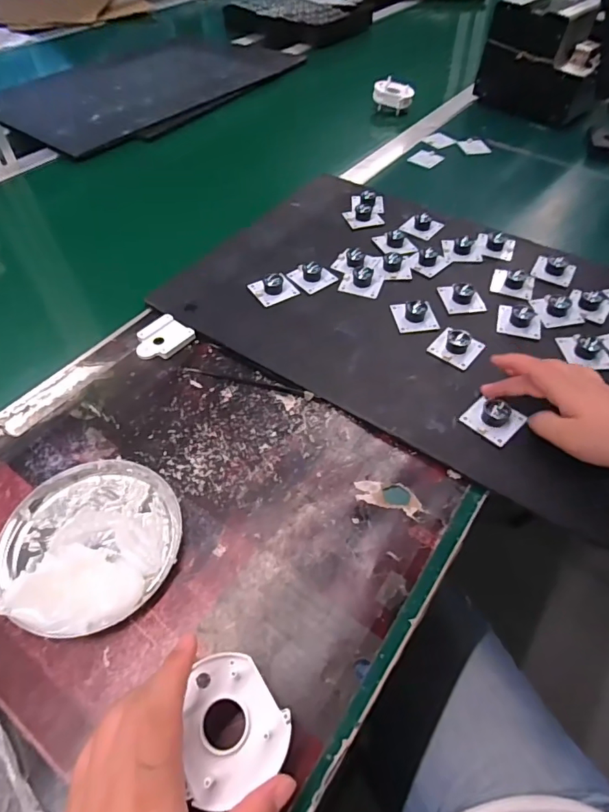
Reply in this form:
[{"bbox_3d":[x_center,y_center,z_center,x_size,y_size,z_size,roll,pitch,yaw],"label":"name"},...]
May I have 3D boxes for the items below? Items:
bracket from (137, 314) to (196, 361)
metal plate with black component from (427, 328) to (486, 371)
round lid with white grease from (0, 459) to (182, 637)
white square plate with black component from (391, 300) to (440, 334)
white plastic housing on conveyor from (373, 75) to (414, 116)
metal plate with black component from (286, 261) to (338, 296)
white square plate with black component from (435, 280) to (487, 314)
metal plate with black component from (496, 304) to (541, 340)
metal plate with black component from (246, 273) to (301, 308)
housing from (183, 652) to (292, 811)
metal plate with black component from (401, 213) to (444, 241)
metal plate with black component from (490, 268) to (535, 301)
[{"bbox_3d":[-0.145,-0.068,0.475,0.046,0.009,0.055,35,59,24],"label":"bracket"},{"bbox_3d":[0.150,-0.061,0.457,0.044,0.018,0.042,32,58,23],"label":"metal plate with black component"},{"bbox_3d":[-0.159,0.095,0.340,0.127,0.027,0.126,0,52,0],"label":"round lid with white grease"},{"bbox_3d":[0.116,-0.098,0.486,0.041,0.015,0.041,-7,52,-5],"label":"white square plate with black component"},{"bbox_3d":[0.161,-0.553,0.836,0.074,0.040,0.046,10,52,8],"label":"white plastic housing on conveyor"},{"bbox_3d":[0.008,-0.152,0.527,0.043,0.016,0.049,-38,61,-26],"label":"metal plate with black component"},{"bbox_3d":[0.171,-0.124,0.507,0.041,0.017,0.048,-10,52,-8],"label":"white square plate with black component"},{"bbox_3d":[0.225,-0.093,0.483,0.043,0.018,0.042,14,53,11],"label":"metal plate with black component"},{"bbox_3d":[-0.034,-0.132,0.512,0.046,0.017,0.038,-23,55,-17],"label":"metal plate with black component"},{"bbox_3d":[-0.037,0.175,0.260,0.055,0.009,0.068,-9,52,-7],"label":"housing"},{"bbox_3d":[0.151,-0.234,0.595,0.040,0.016,0.048,31,58,22],"label":"metal plate with black component"},{"bbox_3d":[0.236,-0.144,0.523,0.044,0.015,0.043,19,54,14],"label":"metal plate with black component"}]

